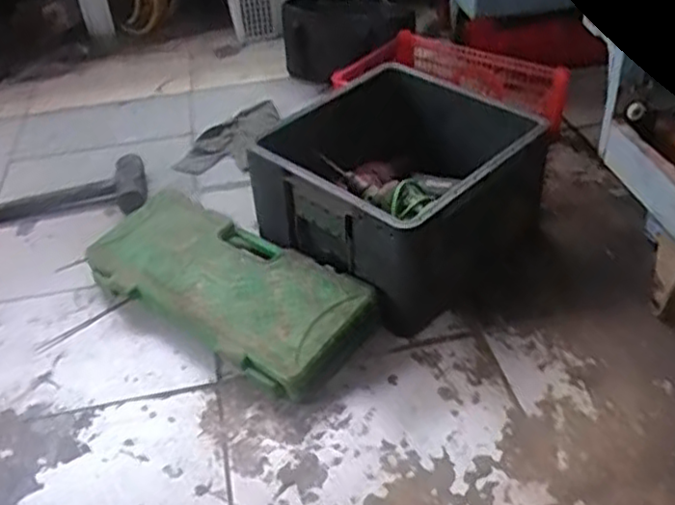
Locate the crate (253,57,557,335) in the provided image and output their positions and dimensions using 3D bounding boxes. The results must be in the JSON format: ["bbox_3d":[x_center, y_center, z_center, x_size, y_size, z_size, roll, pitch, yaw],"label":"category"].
[{"bbox_3d":[0.104,-0.102,1.186,0.368,0.238,0.356,-32,47,-30],"label":"crate"}]

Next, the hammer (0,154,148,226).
[{"bbox_3d":[-0.530,-0.111,1.392,0.316,0.042,0.118,-17,42,-13],"label":"hammer"}]

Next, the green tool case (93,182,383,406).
[{"bbox_3d":[-0.187,0.048,1.156,0.492,0.107,0.209,24,47,30],"label":"green tool case"}]

